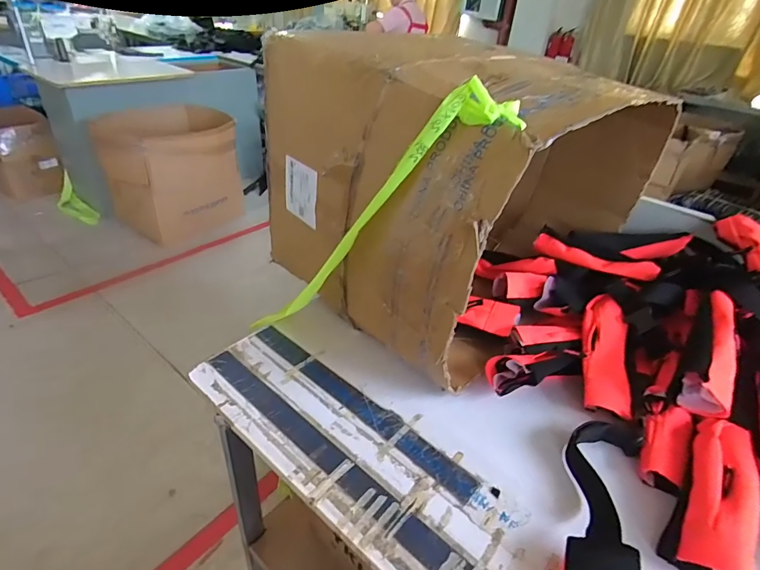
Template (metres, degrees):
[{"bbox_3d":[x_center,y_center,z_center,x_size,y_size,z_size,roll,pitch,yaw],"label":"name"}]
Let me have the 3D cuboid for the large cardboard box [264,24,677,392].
[{"bbox_3d":[0.163,-0.201,0.815,0.604,0.415,0.484,-25,45,-36],"label":"large cardboard box"}]

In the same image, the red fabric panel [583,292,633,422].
[{"bbox_3d":[0.374,0.108,0.702,0.077,0.033,0.207,10,62,7],"label":"red fabric panel"}]

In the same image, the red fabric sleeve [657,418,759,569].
[{"bbox_3d":[0.435,0.272,0.547,0.080,0.068,0.216,26,40,27],"label":"red fabric sleeve"}]

